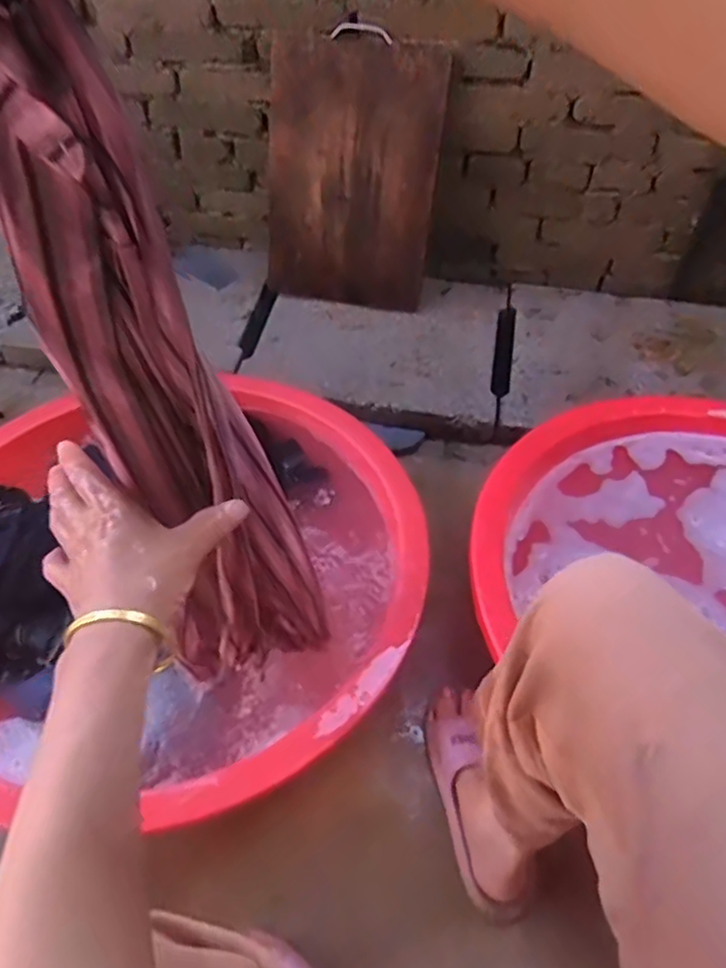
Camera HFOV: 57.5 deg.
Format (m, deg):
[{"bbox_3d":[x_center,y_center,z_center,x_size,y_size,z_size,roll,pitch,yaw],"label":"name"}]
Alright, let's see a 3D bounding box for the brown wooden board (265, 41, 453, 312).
[{"bbox_3d":[-0.020,-0.591,1.302,0.324,0.472,0.026,5,38,0],"label":"brown wooden board"}]

